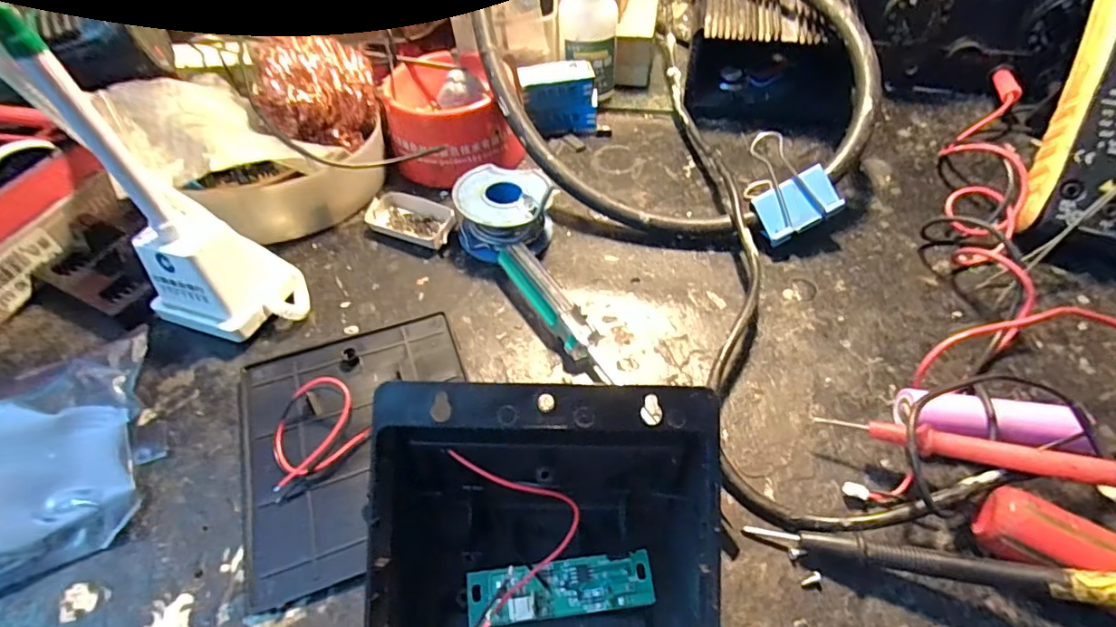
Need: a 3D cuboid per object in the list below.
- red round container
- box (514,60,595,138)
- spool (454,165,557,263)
[{"bbox_3d":[-0.069,-0.125,0.340,0.078,0.044,0.086,-16,53,-12],"label":"red round container"},{"bbox_3d":[0.000,-0.143,0.361,0.049,0.039,0.025,-8,51,-6],"label":"box"},{"bbox_3d":[-0.029,-0.054,0.292,0.050,0.031,0.055,0,51,1],"label":"spool"}]

